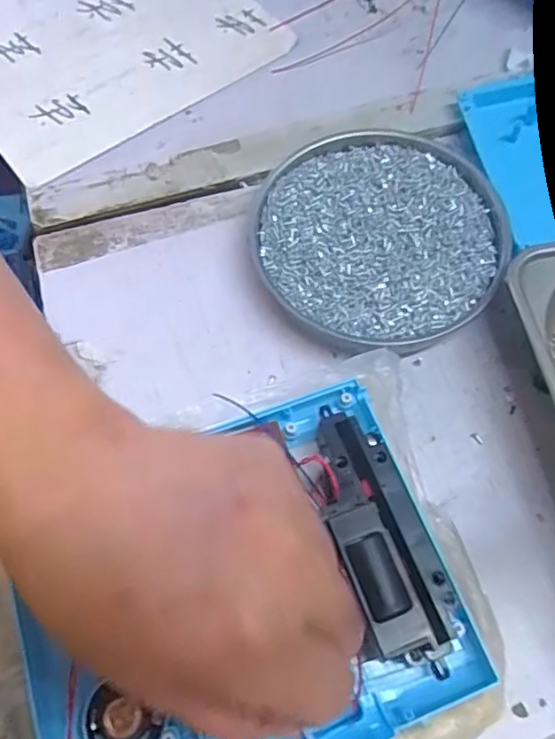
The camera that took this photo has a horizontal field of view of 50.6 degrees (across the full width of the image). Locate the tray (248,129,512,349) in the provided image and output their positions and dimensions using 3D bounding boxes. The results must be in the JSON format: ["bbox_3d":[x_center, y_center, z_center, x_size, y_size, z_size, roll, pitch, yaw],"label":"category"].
[{"bbox_3d":[0.057,-0.074,0.329,0.135,0.018,0.131,-1,66,2],"label":"tray"}]

